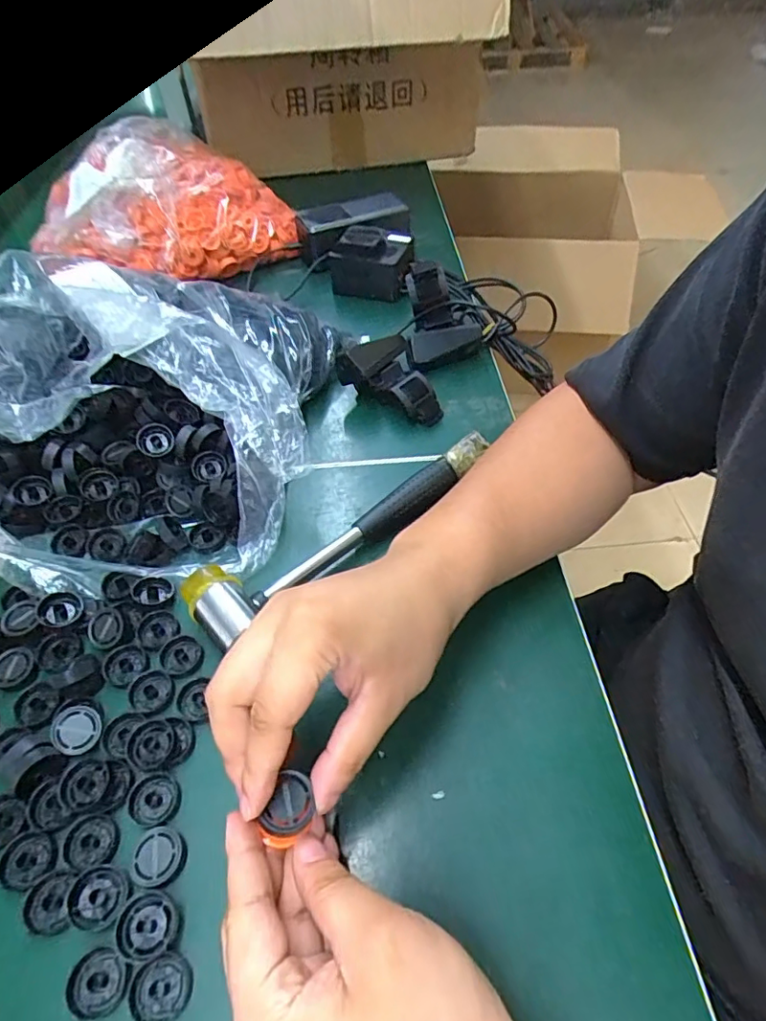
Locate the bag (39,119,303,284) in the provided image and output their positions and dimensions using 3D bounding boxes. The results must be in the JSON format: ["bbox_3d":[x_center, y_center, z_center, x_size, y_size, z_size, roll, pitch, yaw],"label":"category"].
[{"bbox_3d":[-0.267,-0.382,0.653,0.279,0.101,0.234,-19,53,-11],"label":"bag"}]

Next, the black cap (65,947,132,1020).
[{"bbox_3d":[-0.127,0.211,0.241,0.025,0.005,0.023,-2,51,2],"label":"black cap"}]

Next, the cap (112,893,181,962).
[{"bbox_3d":[-0.108,0.192,0.250,0.027,0.008,0.025,-2,51,2],"label":"cap"}]

